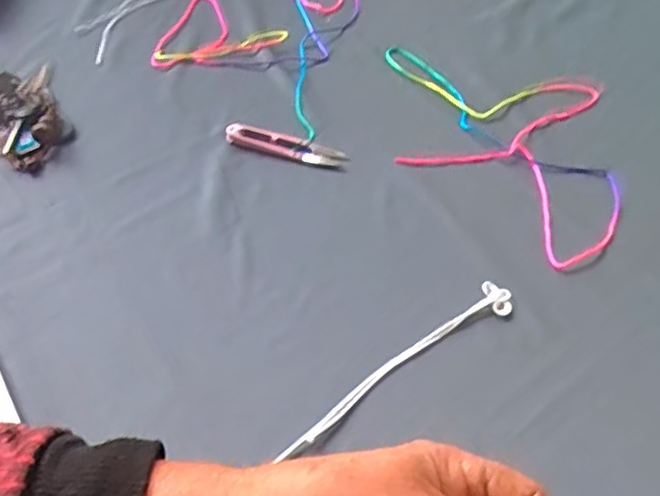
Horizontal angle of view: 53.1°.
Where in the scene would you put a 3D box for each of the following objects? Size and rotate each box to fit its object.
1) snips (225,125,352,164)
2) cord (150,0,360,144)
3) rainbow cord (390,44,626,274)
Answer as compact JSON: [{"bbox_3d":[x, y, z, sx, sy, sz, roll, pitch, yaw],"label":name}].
[{"bbox_3d":[-0.036,-0.086,0.542,0.100,0.006,0.019,14,52,8],"label":"snips"},{"bbox_3d":[-0.067,-0.227,0.656,0.173,0.008,0.291,12,51,6],"label":"cord"},{"bbox_3d":[0.138,-0.085,0.556,0.193,0.006,0.238,8,51,3],"label":"rainbow cord"}]

